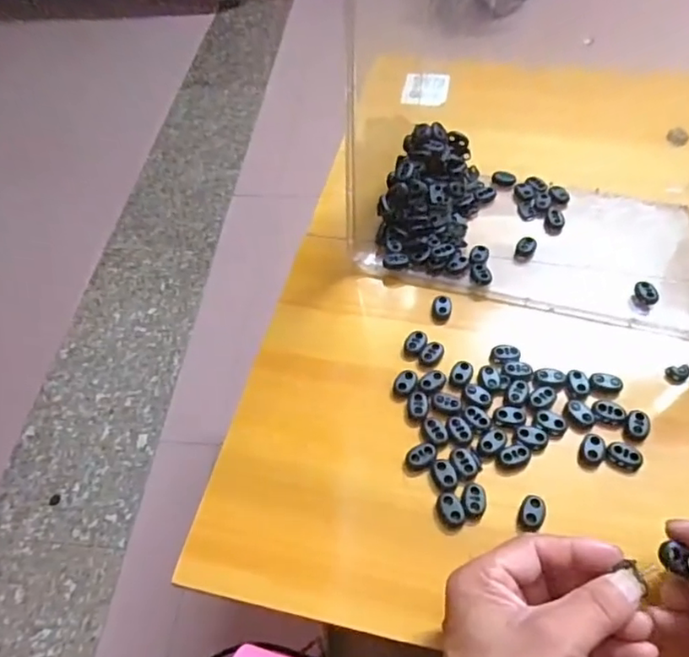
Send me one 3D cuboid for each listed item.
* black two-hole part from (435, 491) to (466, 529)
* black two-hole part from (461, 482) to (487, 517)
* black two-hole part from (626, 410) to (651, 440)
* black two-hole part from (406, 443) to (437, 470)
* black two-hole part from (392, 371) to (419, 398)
[{"bbox_3d":[0.066,0.115,0.361,0.016,0.011,0.022,-13,55,-5],"label":"black two-hole part"},{"bbox_3d":[0.081,0.109,0.363,0.015,0.008,0.021,1,55,5],"label":"black two-hole part"},{"bbox_3d":[0.196,0.064,0.382,0.015,0.004,0.022,17,57,16],"label":"black two-hole part"},{"bbox_3d":[0.051,0.085,0.381,0.021,0.004,0.015,-17,55,-8],"label":"black two-hole part"},{"bbox_3d":[0.044,0.039,0.415,0.015,0.005,0.022,22,59,18],"label":"black two-hole part"}]

